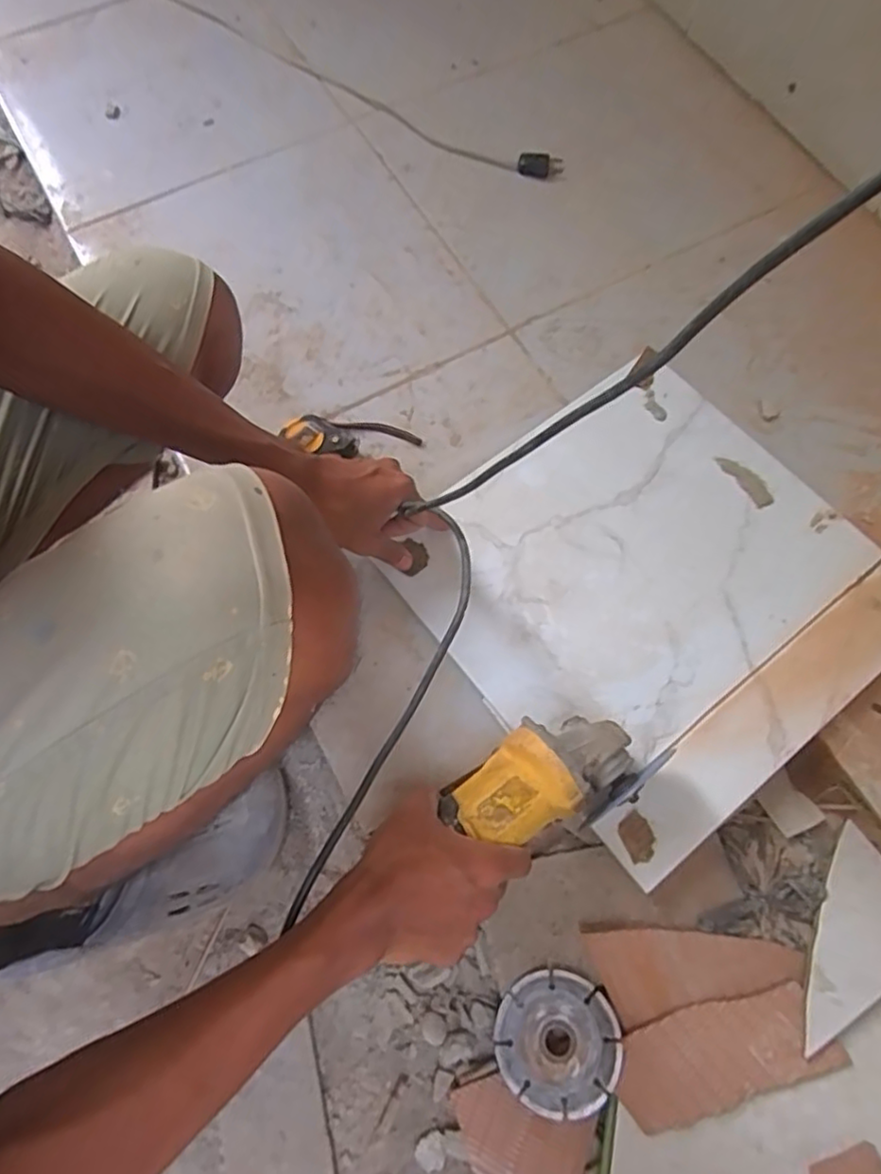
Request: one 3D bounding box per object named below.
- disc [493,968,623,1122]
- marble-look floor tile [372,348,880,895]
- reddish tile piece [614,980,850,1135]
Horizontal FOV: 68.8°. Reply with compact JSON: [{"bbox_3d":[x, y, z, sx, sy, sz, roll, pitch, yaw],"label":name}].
[{"bbox_3d":[0.093,0.362,0.511,0.096,0.004,0.094,-3,68,6],"label":"disc"},{"bbox_3d":[0.215,0.000,0.628,0.397,0.016,0.364,-36,71,-14],"label":"marble-look floor tile"},{"bbox_3d":[0.219,0.363,0.501,0.170,0.005,0.062,-12,53,-8],"label":"reddish tile piece"}]

